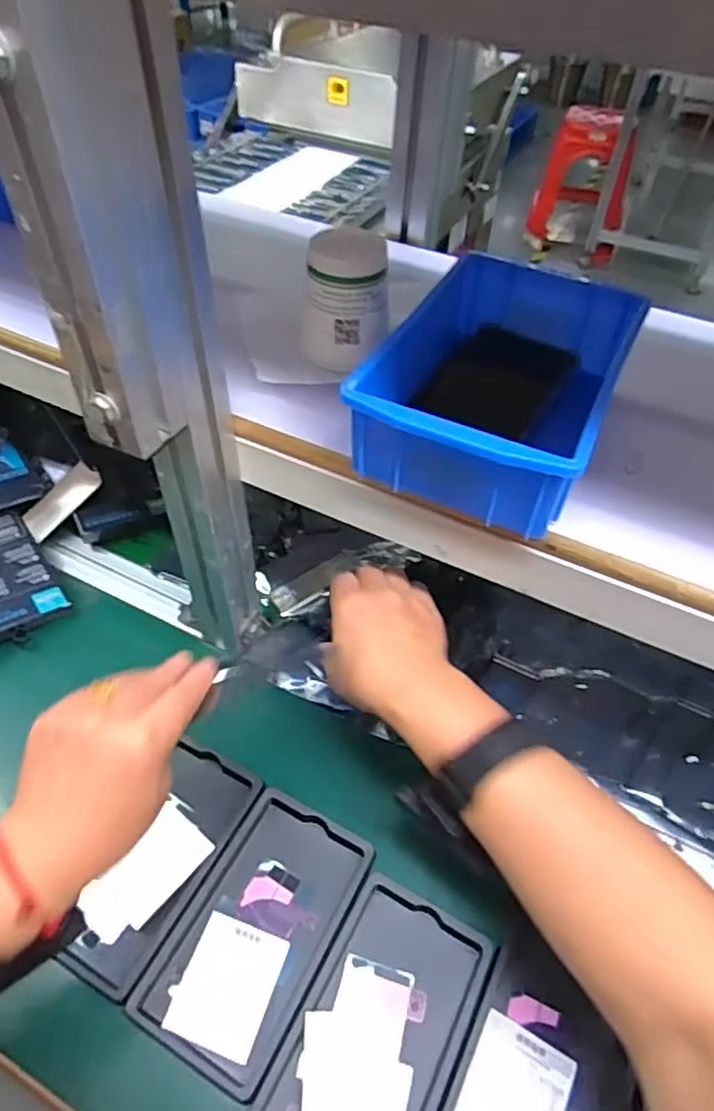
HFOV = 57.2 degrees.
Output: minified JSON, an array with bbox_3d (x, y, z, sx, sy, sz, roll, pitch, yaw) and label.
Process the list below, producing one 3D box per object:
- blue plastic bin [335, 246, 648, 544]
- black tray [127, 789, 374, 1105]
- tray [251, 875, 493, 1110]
[{"bbox_3d":[0.091,-0.107,0.408,0.127,0.061,0.194,23,51,17],"label":"blue plastic bin"},{"bbox_3d":[-0.064,0.245,0.435,0.095,0.014,0.159,23,51,17],"label":"black tray"},{"bbox_3d":[0.013,0.293,0.401,0.091,0.014,0.160,23,51,17],"label":"tray"}]

